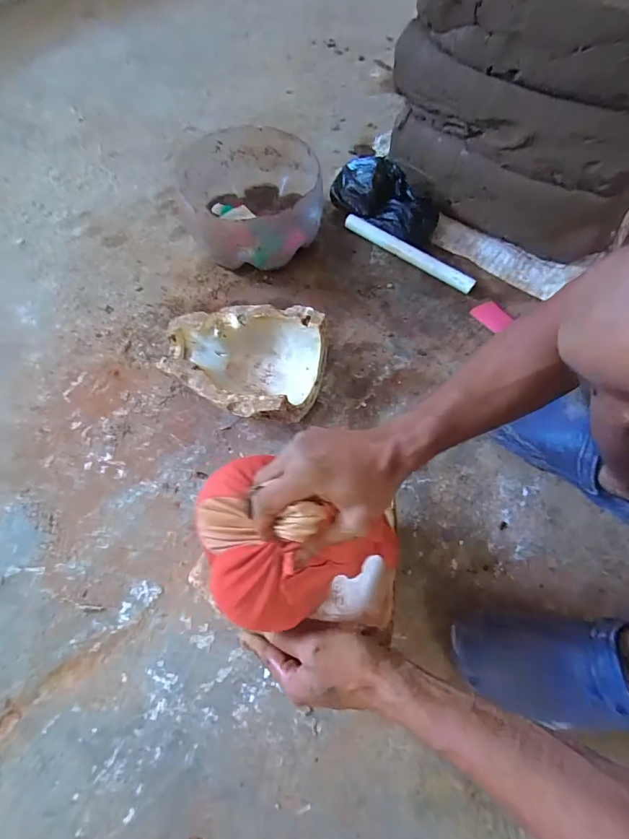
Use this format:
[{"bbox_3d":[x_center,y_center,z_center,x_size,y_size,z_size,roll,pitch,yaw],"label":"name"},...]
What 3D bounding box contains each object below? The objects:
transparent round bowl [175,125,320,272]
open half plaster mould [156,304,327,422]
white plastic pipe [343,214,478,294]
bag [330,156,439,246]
[{"bbox_3d":[-0.109,-0.392,0.732,0.220,0.126,0.244,-16,66,-6],"label":"transparent round bowl"},{"bbox_3d":[-0.111,-0.082,0.595,0.240,0.108,0.189,13,66,7],"label":"open half plaster mould"},{"bbox_3d":[0.169,-0.308,0.740,0.271,0.026,0.020,37,71,16],"label":"white plastic pipe"},{"bbox_3d":[0.126,-0.410,0.758,0.215,0.081,0.078,37,71,17],"label":"bag"}]

